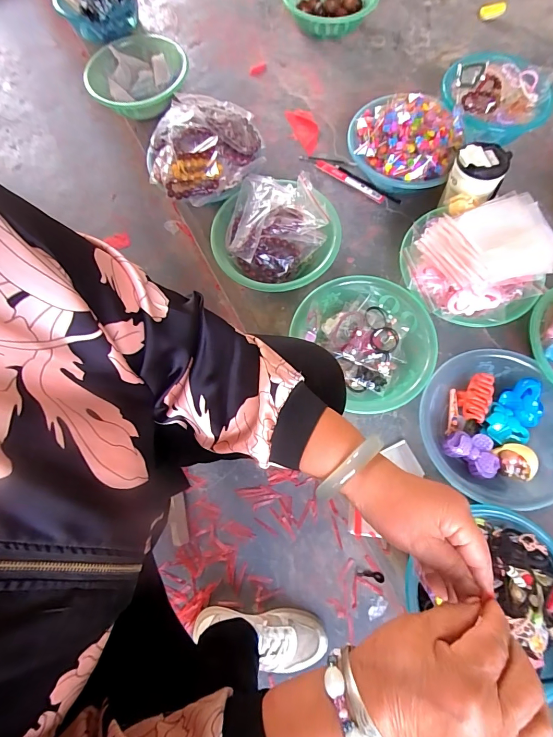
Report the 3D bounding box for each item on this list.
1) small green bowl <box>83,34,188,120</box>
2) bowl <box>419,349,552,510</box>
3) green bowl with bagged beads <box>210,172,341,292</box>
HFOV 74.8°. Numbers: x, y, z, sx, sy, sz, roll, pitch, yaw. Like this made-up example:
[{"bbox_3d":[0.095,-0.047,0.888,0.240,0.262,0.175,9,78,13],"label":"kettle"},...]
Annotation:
[{"bbox_3d":[-0.328,-0.698,0.858,0.246,0.068,0.249,4,71,4],"label":"small green bowl"},{"bbox_3d":[0.346,0.093,0.577,0.220,0.073,0.220,-1,71,2],"label":"bowl"},{"bbox_3d":[-0.005,-0.249,0.690,0.226,0.095,0.232,-1,71,2],"label":"green bowl with bagged beads"}]

